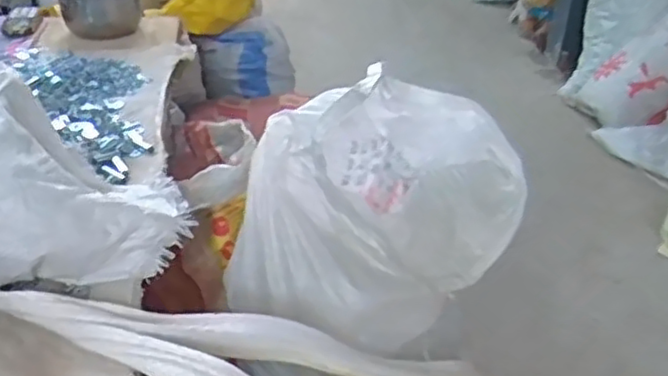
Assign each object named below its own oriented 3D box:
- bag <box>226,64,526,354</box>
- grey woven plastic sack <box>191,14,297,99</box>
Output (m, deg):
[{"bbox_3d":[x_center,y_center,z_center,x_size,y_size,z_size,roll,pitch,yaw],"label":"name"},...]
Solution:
[{"bbox_3d":[0.059,0.026,0.924,0.355,0.289,0.256,-22,39,-34],"label":"bag"},{"bbox_3d":[-0.211,-0.312,1.675,0.224,0.167,0.116,-22,39,-34],"label":"grey woven plastic sack"}]

